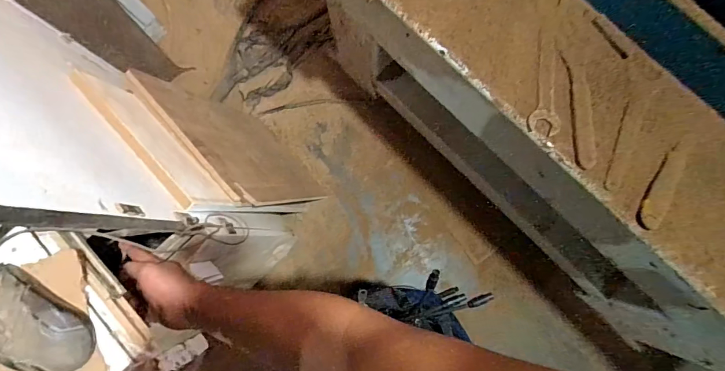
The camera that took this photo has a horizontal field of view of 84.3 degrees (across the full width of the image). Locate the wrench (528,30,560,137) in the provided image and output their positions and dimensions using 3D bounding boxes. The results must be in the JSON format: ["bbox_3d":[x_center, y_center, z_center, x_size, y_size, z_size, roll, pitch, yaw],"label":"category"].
[{"bbox_3d":[0.340,-0.194,0.748,0.050,0.012,0.193,4,84,2],"label":"wrench"}]

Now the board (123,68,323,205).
[{"bbox_3d":[-0.316,-0.106,1.153,0.030,0.719,0.395,-43,87,7],"label":"board"}]

